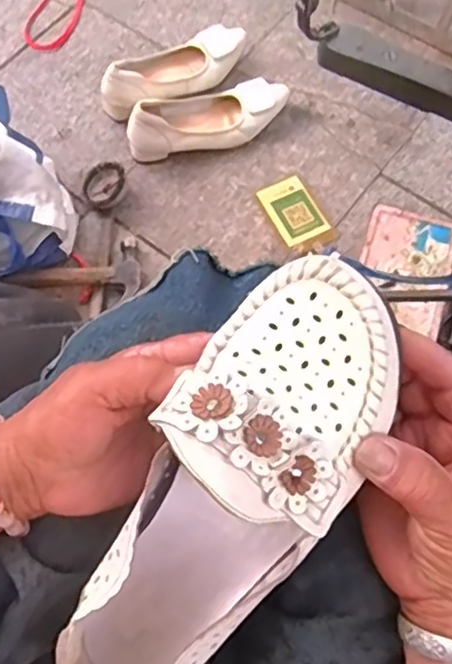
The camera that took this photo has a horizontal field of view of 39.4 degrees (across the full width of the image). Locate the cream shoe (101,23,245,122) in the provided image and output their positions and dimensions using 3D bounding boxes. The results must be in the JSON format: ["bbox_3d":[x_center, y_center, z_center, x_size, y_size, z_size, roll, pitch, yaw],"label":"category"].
[{"bbox_3d":[-0.072,-0.393,0.928,0.232,0.073,0.088,-35,72,-16],"label":"cream shoe"}]

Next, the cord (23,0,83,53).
[{"bbox_3d":[-0.263,-0.592,1.055,0.079,0.017,0.331,10,67,2],"label":"cord"}]

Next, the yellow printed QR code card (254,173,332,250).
[{"bbox_3d":[0.093,-0.168,0.878,0.067,0.005,0.097,-28,73,-11],"label":"yellow printed QR code card"}]

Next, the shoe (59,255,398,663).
[{"bbox_3d":[-0.003,0.080,0.273,0.078,0.054,0.228,32,107,11],"label":"shoe"}]

